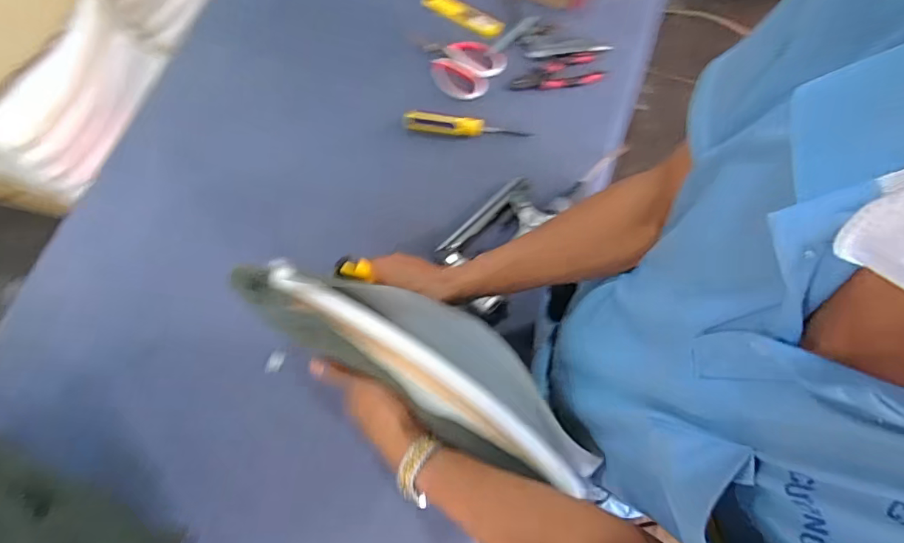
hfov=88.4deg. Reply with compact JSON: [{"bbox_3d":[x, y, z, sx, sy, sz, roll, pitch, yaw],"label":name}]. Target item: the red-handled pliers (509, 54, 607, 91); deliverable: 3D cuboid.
[{"bbox_3d":[0.169,-0.319,0.757,0.150,0.007,0.055,-15,75,-2],"label":"red-handled pliers"}]

